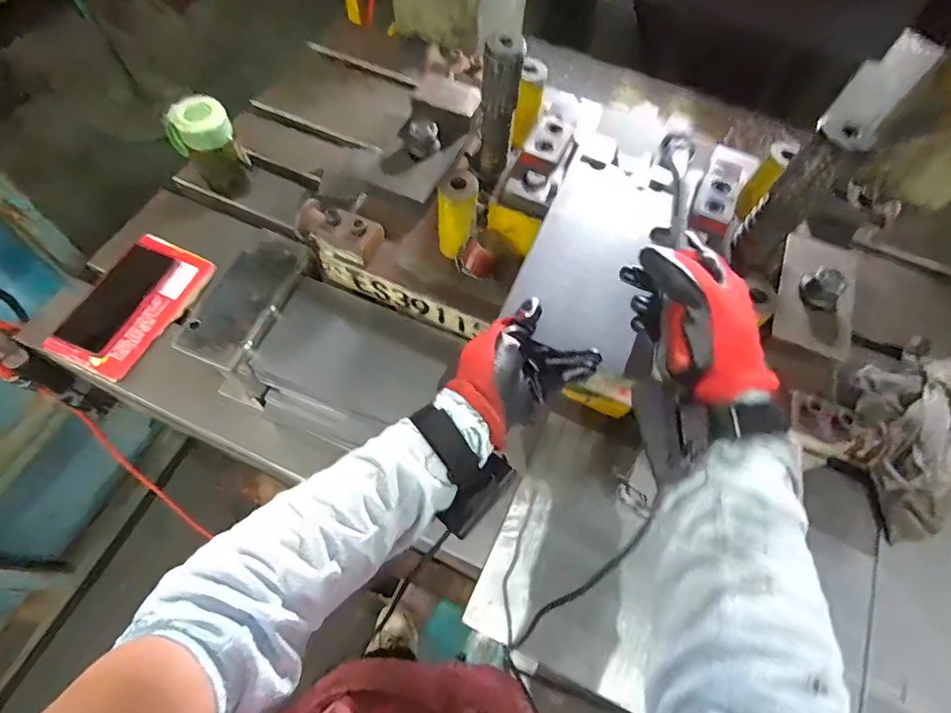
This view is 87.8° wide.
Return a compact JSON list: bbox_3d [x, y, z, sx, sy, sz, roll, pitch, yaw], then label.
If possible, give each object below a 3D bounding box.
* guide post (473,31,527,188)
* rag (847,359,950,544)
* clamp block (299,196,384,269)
[{"bbox_3d":[0.024,-0.250,0.514,0.032,0.150,0.035,20,64,7],"label":"guide post"},{"bbox_3d":[0.567,0.100,0.597,0.190,0.066,0.219,-1,63,-4],"label":"rag"},{"bbox_3d":[-0.151,-0.138,0.543,0.089,0.039,0.043,18,63,6],"label":"clamp block"}]

